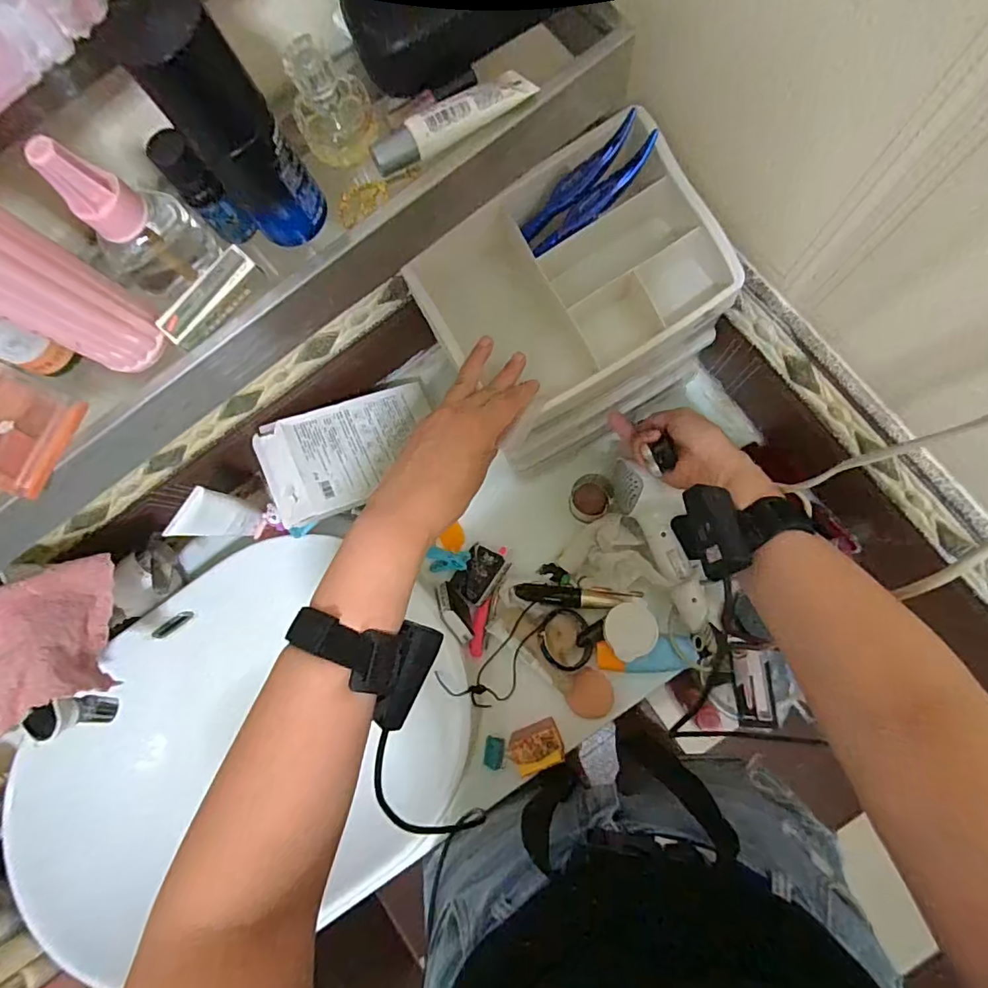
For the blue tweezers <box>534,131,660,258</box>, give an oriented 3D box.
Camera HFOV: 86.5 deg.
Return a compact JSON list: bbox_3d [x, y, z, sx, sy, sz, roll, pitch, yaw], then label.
[{"bbox_3d":[0.081,-0.236,0.422,0.120,0.019,0.016,-30,78,39],"label":"blue tweezers"}]

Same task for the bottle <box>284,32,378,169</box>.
[{"bbox_3d":[-0.089,-0.214,0.288,0.041,0.051,0.031,-27,80,2],"label":"bottle"}]

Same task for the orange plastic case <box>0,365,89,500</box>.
[{"bbox_3d":[-0.275,-0.036,0.300,0.063,0.016,0.062,22,85,8],"label":"orange plastic case"}]

